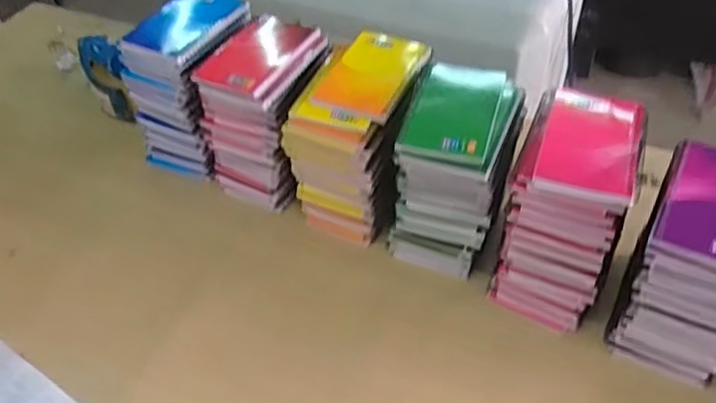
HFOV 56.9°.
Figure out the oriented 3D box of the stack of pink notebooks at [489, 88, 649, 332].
[{"bbox_3d":[0.200,0.003,0.635,0.101,0.168,0.164,20,56,14],"label":"stack of pink notebooks"}]

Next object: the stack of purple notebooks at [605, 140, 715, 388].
[{"bbox_3d":[0.296,0.053,0.578,0.107,0.164,0.135,25,57,17],"label":"stack of purple notebooks"}]

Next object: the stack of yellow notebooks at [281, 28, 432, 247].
[{"bbox_3d":[0.008,-0.070,0.727,0.109,0.162,0.161,19,50,20],"label":"stack of yellow notebooks"}]

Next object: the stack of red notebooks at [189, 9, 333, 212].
[{"bbox_3d":[-0.096,-0.100,0.757,0.110,0.174,0.132,23,52,23],"label":"stack of red notebooks"}]

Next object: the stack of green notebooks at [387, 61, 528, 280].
[{"bbox_3d":[0.098,-0.035,0.675,0.104,0.164,0.147,18,55,13],"label":"stack of green notebooks"}]

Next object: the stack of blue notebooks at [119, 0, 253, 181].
[{"bbox_3d":[-0.192,-0.142,0.796,0.102,0.165,0.152,22,51,22],"label":"stack of blue notebooks"}]

